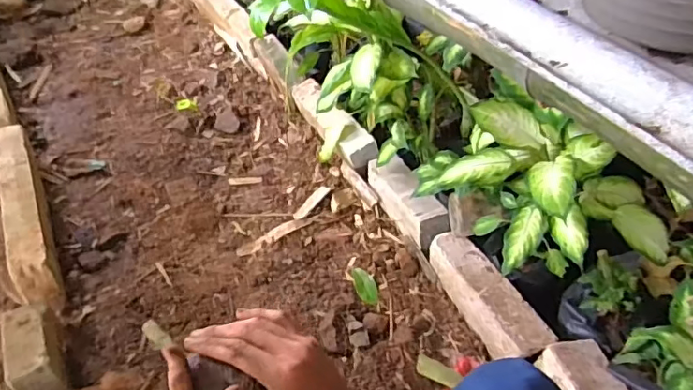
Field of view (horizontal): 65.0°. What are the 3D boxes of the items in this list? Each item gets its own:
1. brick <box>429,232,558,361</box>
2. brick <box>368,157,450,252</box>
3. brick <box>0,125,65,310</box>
[{"bbox_3d":[0.276,0.205,1.080,0.076,0.118,0.306,-20,49,-15],"label":"brick"},{"bbox_3d":[0.138,0.008,1.256,0.074,0.109,0.254,-24,49,-17],"label":"brick"},{"bbox_3d":[-0.782,0.048,1.346,0.086,0.147,0.562,-22,49,-16],"label":"brick"}]

